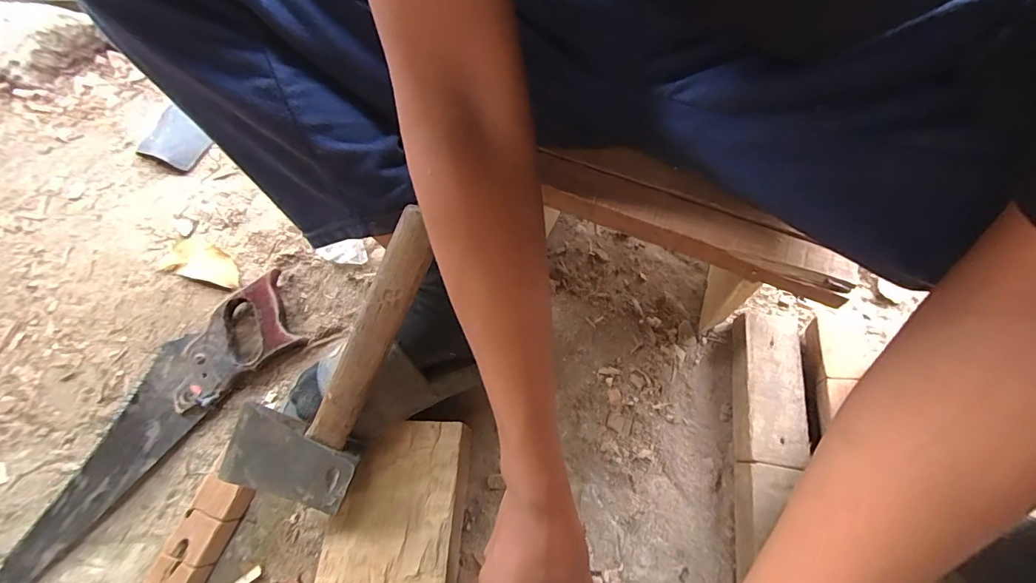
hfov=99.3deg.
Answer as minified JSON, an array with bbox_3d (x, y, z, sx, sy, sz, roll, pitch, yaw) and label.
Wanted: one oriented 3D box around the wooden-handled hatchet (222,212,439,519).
[{"bbox_3d":[-0.141,0.059,0.354,0.096,0.030,0.257,32,96,14],"label":"wooden-handled hatchet"}]

